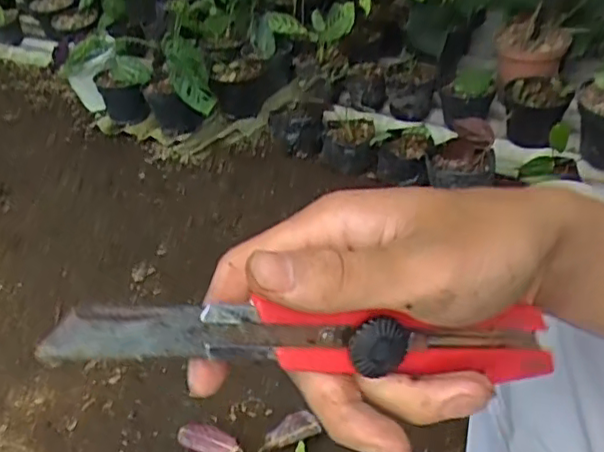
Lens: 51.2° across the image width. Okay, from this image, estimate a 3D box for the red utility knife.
[{"bbox_3d":[0.016,0.041,0.222,0.193,0.025,0.019,7,31,-24],"label":"red utility knife"}]

